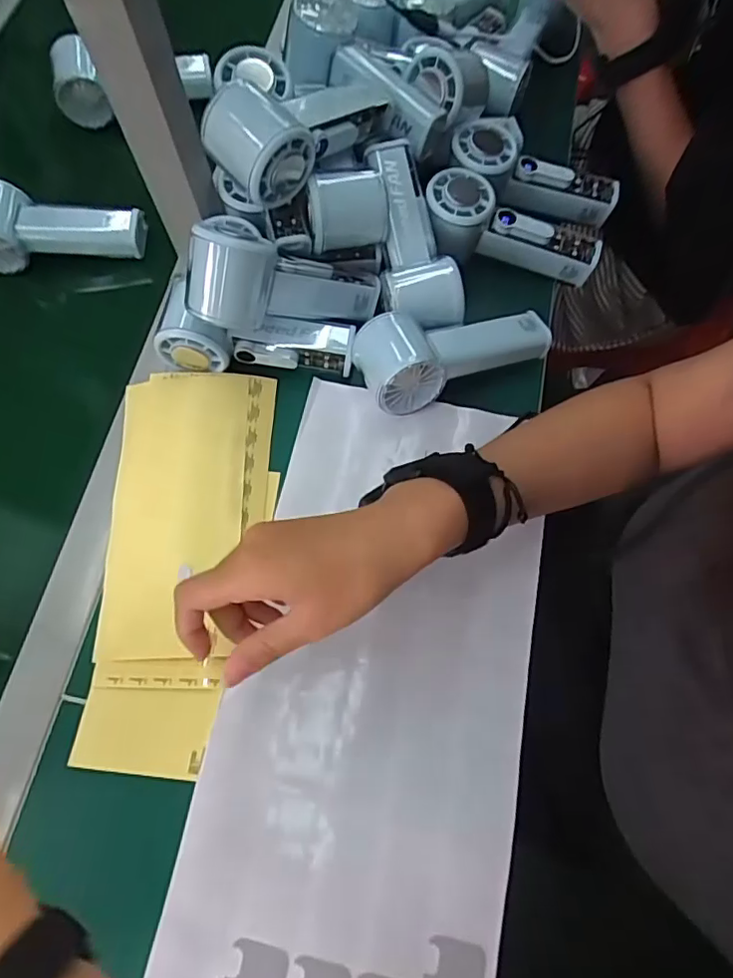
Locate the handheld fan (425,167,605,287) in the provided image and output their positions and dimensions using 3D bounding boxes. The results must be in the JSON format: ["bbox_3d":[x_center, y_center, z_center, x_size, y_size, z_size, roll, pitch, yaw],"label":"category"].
[{"bbox_3d":[0.123,-0.222,0.487,0.156,0.046,0.066,17,71,-11],"label":"handheld fan"}]

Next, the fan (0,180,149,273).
[{"bbox_3d":[-0.277,-0.233,0.502,0.150,0.054,0.047,-3,70,-12],"label":"fan"}]

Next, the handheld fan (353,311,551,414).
[{"bbox_3d":[0.072,-0.107,0.447,0.153,0.060,0.063,-13,70,-17],"label":"handheld fan"}]

